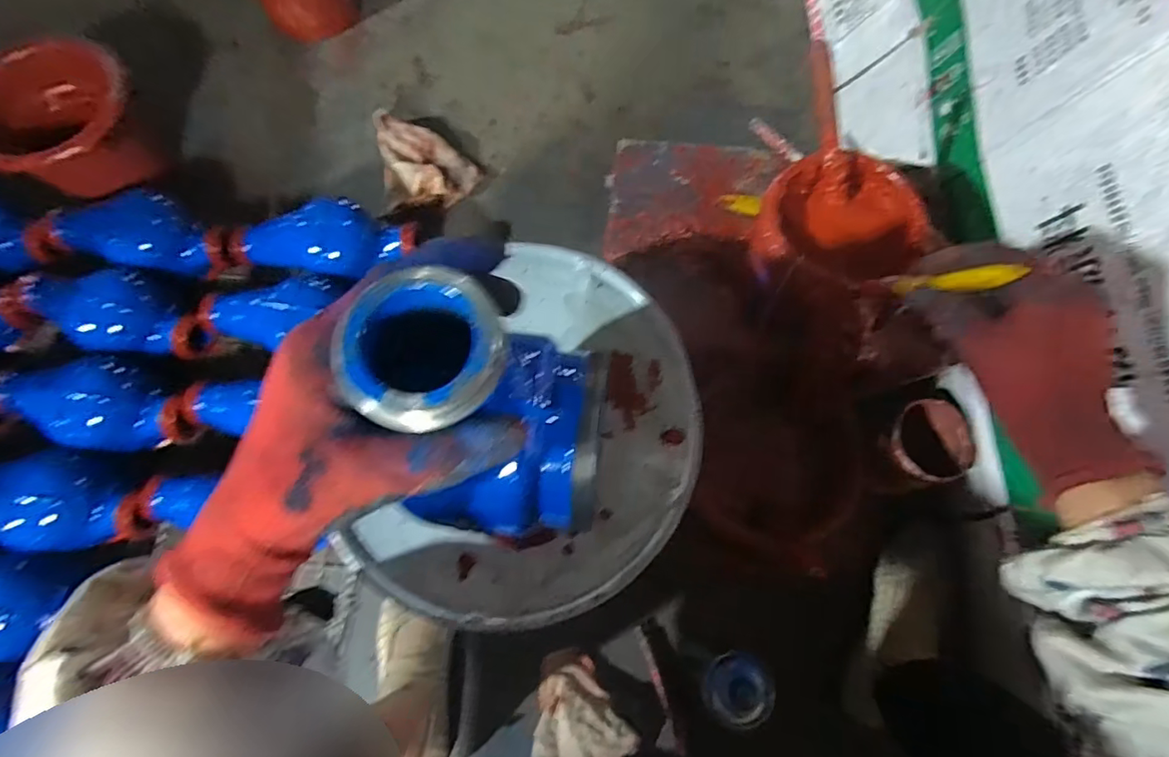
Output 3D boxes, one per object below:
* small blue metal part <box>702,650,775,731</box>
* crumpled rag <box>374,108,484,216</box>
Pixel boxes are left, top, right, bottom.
[{"bbox_3d":[0.142,0.284,0.500,0.061,0.016,0.059,0,73,0],"label":"small blue metal part"},{"bbox_3d":[-0.234,-0.324,0.819,0.150,0.047,0.134,-3,73,-1],"label":"crumpled rag"}]

